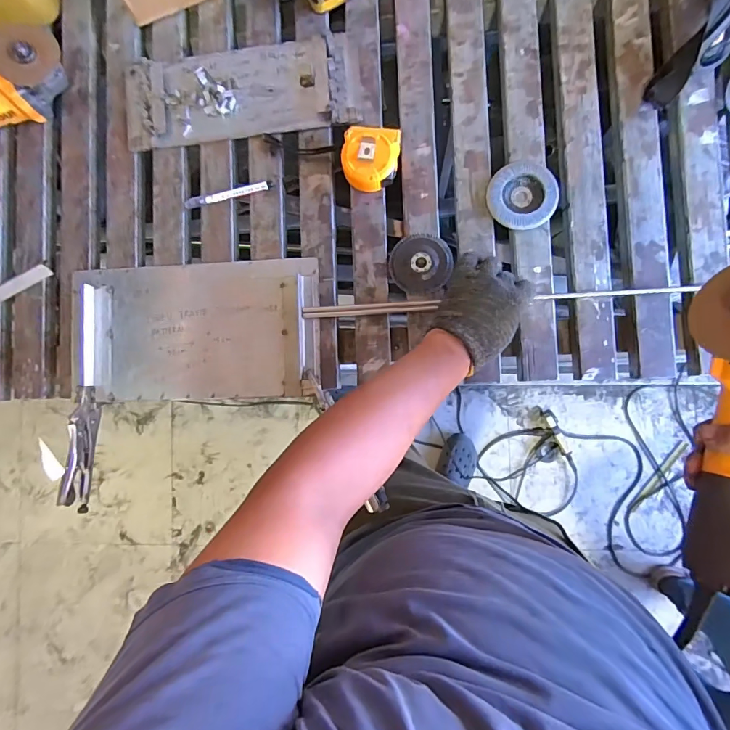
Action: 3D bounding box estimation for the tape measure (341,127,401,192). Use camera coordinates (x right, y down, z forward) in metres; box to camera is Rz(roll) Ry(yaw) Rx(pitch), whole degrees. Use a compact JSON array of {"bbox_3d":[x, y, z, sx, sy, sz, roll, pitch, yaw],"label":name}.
[{"bbox_3d":[0.007,-0.287,0.574,0.081,0.042,0.083,11,89,5],"label":"tape measure"}]

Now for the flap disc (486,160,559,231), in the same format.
[{"bbox_3d":[0.218,-0.234,0.568,0.091,0.013,0.092,0,88,5],"label":"flap disc"}]

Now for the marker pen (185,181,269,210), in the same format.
[{"bbox_3d":[-0.204,-0.252,0.607,0.124,0.007,0.017,-11,88,5],"label":"marker pen"}]

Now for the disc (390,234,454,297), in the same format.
[{"bbox_3d":[0.079,-0.143,0.584,0.084,0.008,0.083,0,88,5],"label":"disc"}]

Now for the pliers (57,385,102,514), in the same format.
[{"bbox_3d":[-0.411,0.121,0.595,0.027,0.064,0.177,-6,88,5],"label":"pliers"}]

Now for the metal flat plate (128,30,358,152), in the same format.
[{"bbox_3d":[-0.187,-0.404,0.608,0.345,0.018,0.129,-6,88,5],"label":"metal flat plate"}]

